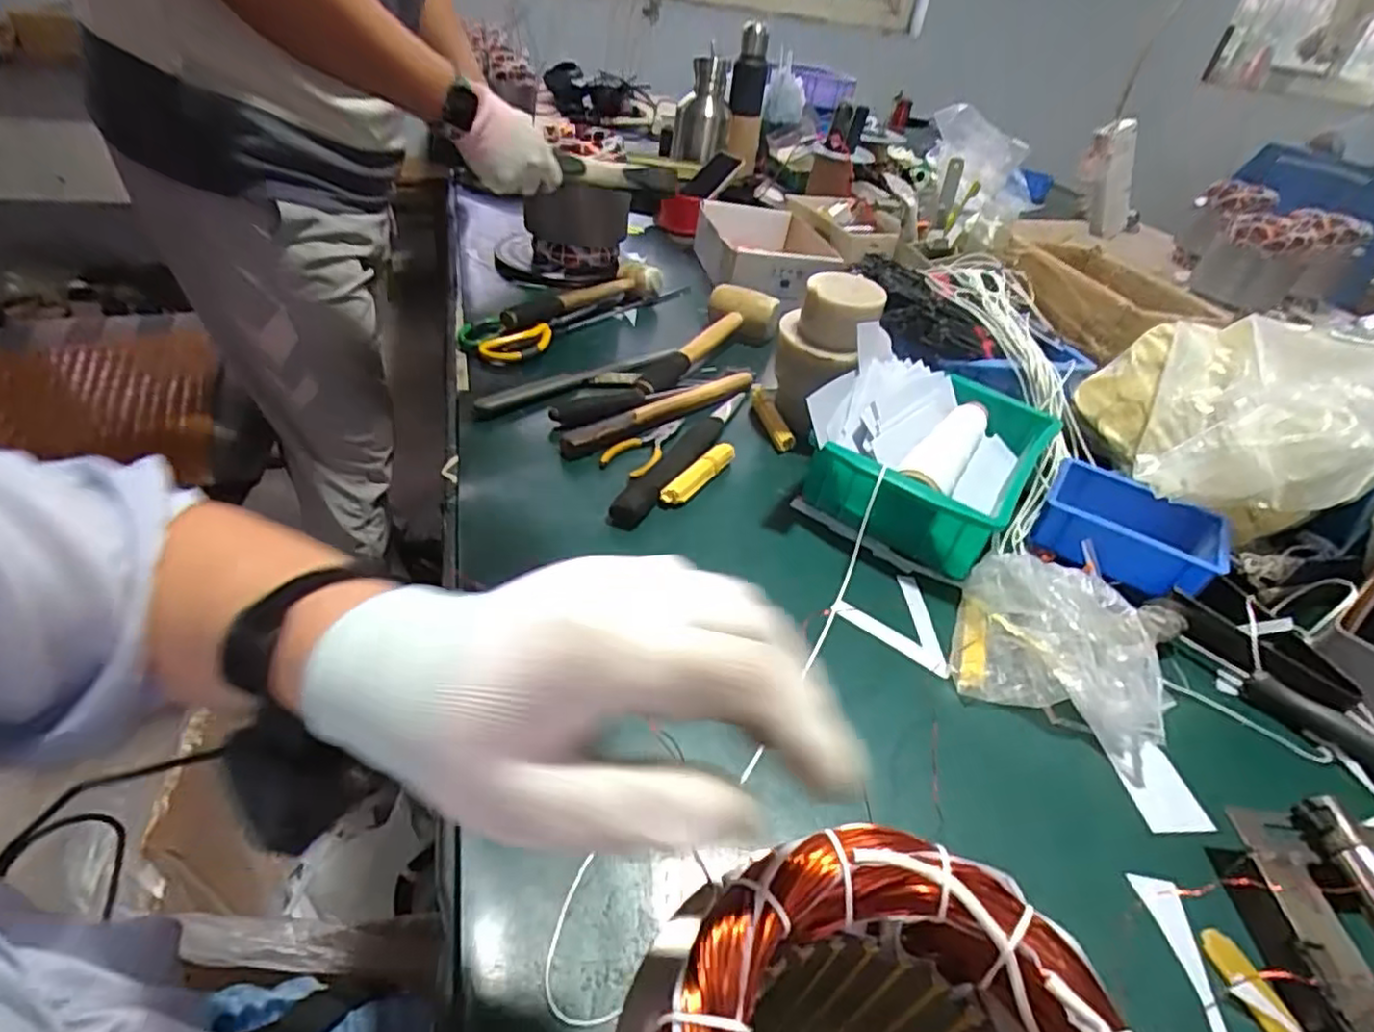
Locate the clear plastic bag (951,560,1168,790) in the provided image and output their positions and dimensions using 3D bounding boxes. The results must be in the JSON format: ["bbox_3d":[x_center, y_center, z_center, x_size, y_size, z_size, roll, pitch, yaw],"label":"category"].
[{"bbox_3d":[0.278,0.088,0.489,0.136,0.072,0.122,23,40,15],"label":"clear plastic bag"}]

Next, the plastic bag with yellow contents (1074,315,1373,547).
[{"bbox_3d":[0.494,-0.094,0.632,0.226,0.177,0.174,34,45,27],"label":"plastic bag with yellow contents"}]

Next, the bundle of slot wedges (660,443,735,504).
[{"bbox_3d":[0.012,-0.040,0.623,0.017,0.019,0.092,34,45,27],"label":"bundle of slot wedges"}]

